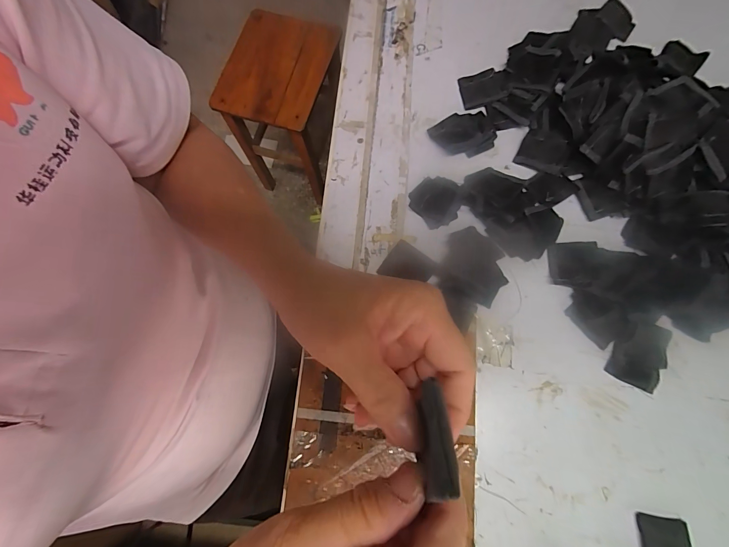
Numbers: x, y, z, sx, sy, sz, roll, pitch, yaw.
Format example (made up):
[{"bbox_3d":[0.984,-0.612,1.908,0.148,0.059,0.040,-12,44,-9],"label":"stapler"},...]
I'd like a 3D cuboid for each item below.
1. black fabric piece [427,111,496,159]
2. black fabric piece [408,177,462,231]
[{"bbox_3d":[0.126,-0.172,0.405,0.076,0.013,0.054,-24,77,-5],"label":"black fabric piece"},{"bbox_3d":[0.084,-0.086,0.383,0.058,0.009,0.058,-2,73,8],"label":"black fabric piece"}]

